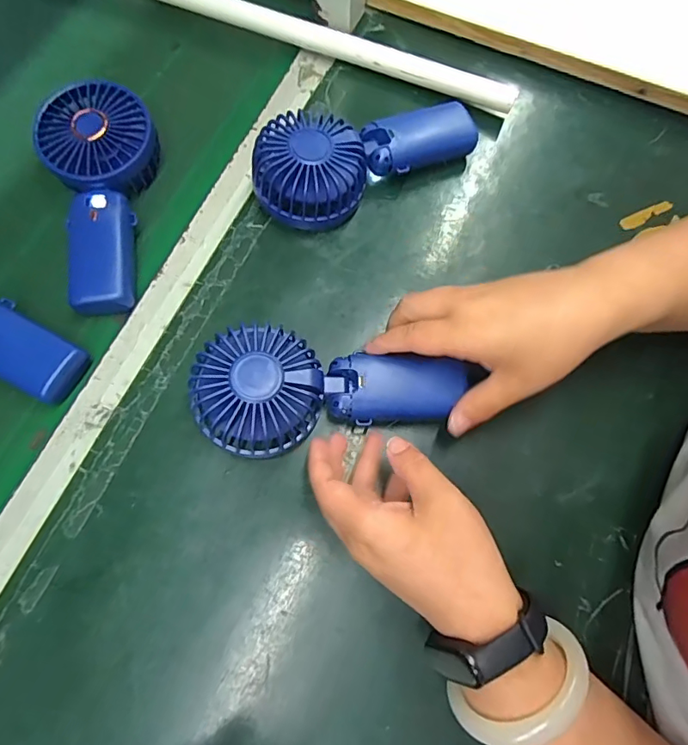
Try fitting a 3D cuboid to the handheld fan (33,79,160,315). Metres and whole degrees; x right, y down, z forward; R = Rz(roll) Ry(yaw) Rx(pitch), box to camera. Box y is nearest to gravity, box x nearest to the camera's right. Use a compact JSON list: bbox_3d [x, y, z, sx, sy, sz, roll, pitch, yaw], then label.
[{"bbox_3d":[-0.182,-0.139,0.379,0.083,0.041,0.180,-14,72,-4],"label":"handheld fan"}]

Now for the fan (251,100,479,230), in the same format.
[{"bbox_3d":[0.016,-0.178,0.391,0.184,0.047,0.082,-28,76,-11],"label":"fan"}]

